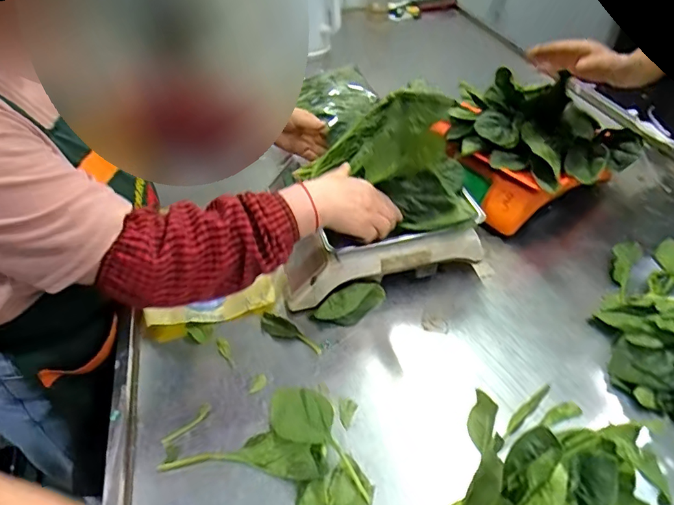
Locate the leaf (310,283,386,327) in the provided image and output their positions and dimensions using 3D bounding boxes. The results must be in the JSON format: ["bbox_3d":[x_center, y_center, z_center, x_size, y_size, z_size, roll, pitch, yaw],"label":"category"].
[{"bbox_3d":[0.023,0.080,0.713,0.112,0.053,0.048,-23,46,-20],"label":"leaf"}]

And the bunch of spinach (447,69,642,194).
[{"bbox_3d":[0.319,-0.209,0.772,0.149,0.114,0.283,-31,49,-26],"label":"bunch of spinach"}]

